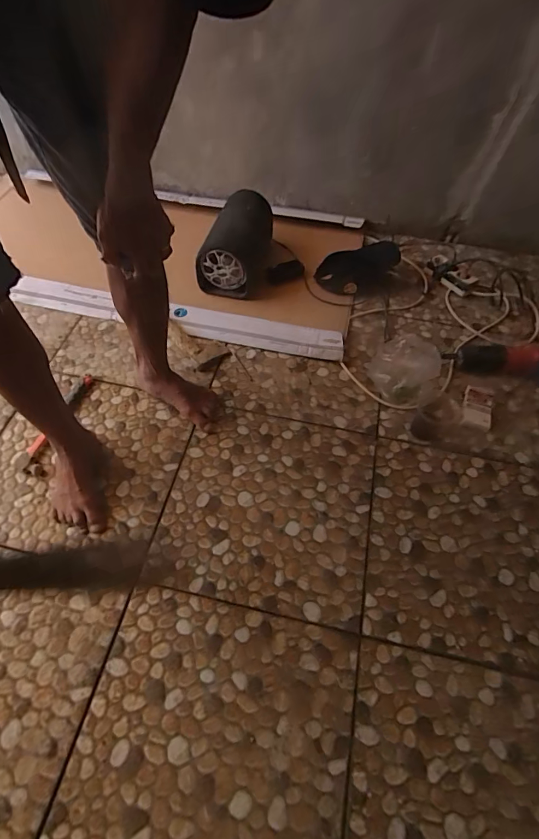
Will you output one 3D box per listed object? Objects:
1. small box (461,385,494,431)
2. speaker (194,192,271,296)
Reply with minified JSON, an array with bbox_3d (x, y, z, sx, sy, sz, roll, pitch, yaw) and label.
[{"bbox_3d":[0.474,-0.028,0.908,0.058,0.022,0.101,19,60,9],"label":"small box"},{"bbox_3d":[-0.087,-0.502,1.131,0.152,0.130,0.292,14,57,4],"label":"speaker"}]

